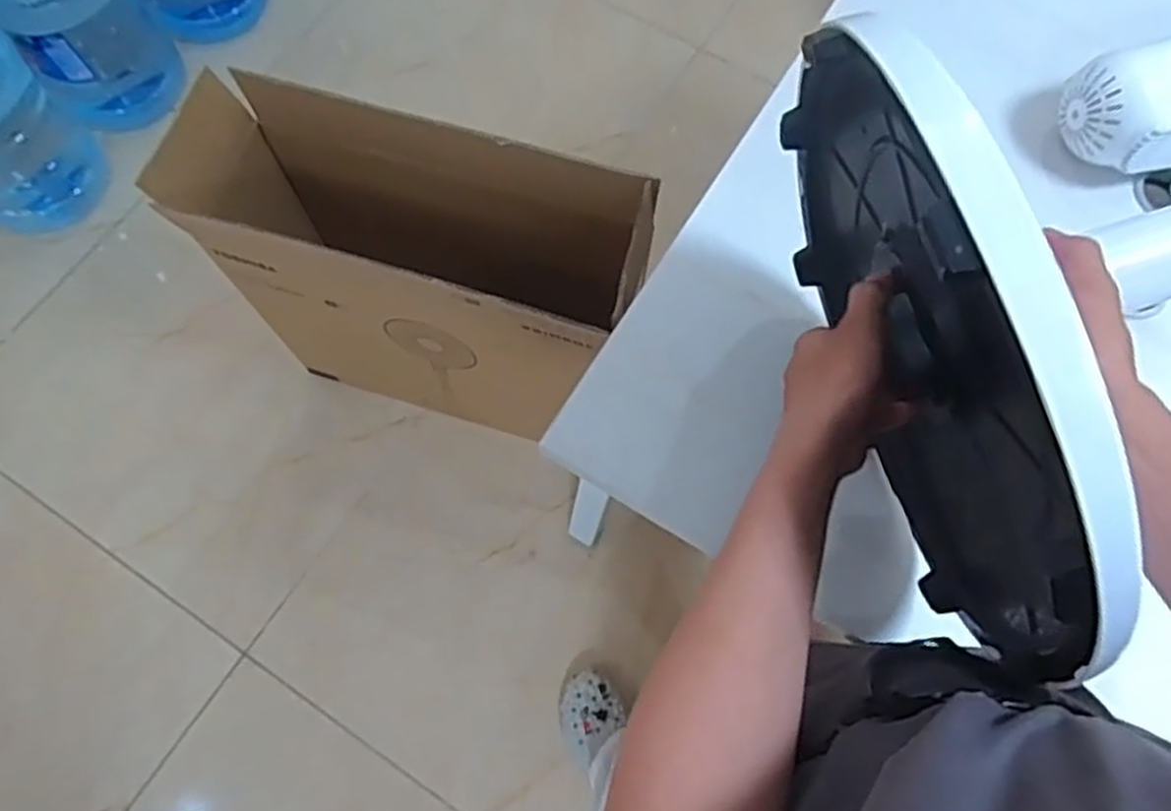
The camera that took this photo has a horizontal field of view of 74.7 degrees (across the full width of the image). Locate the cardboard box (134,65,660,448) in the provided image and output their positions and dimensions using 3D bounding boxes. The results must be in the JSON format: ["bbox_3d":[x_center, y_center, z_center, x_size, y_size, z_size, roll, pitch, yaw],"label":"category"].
[{"bbox_3d":[-0.253,-0.170,1.228,0.643,0.571,0.216,17,71,5],"label":"cardboard box"}]

